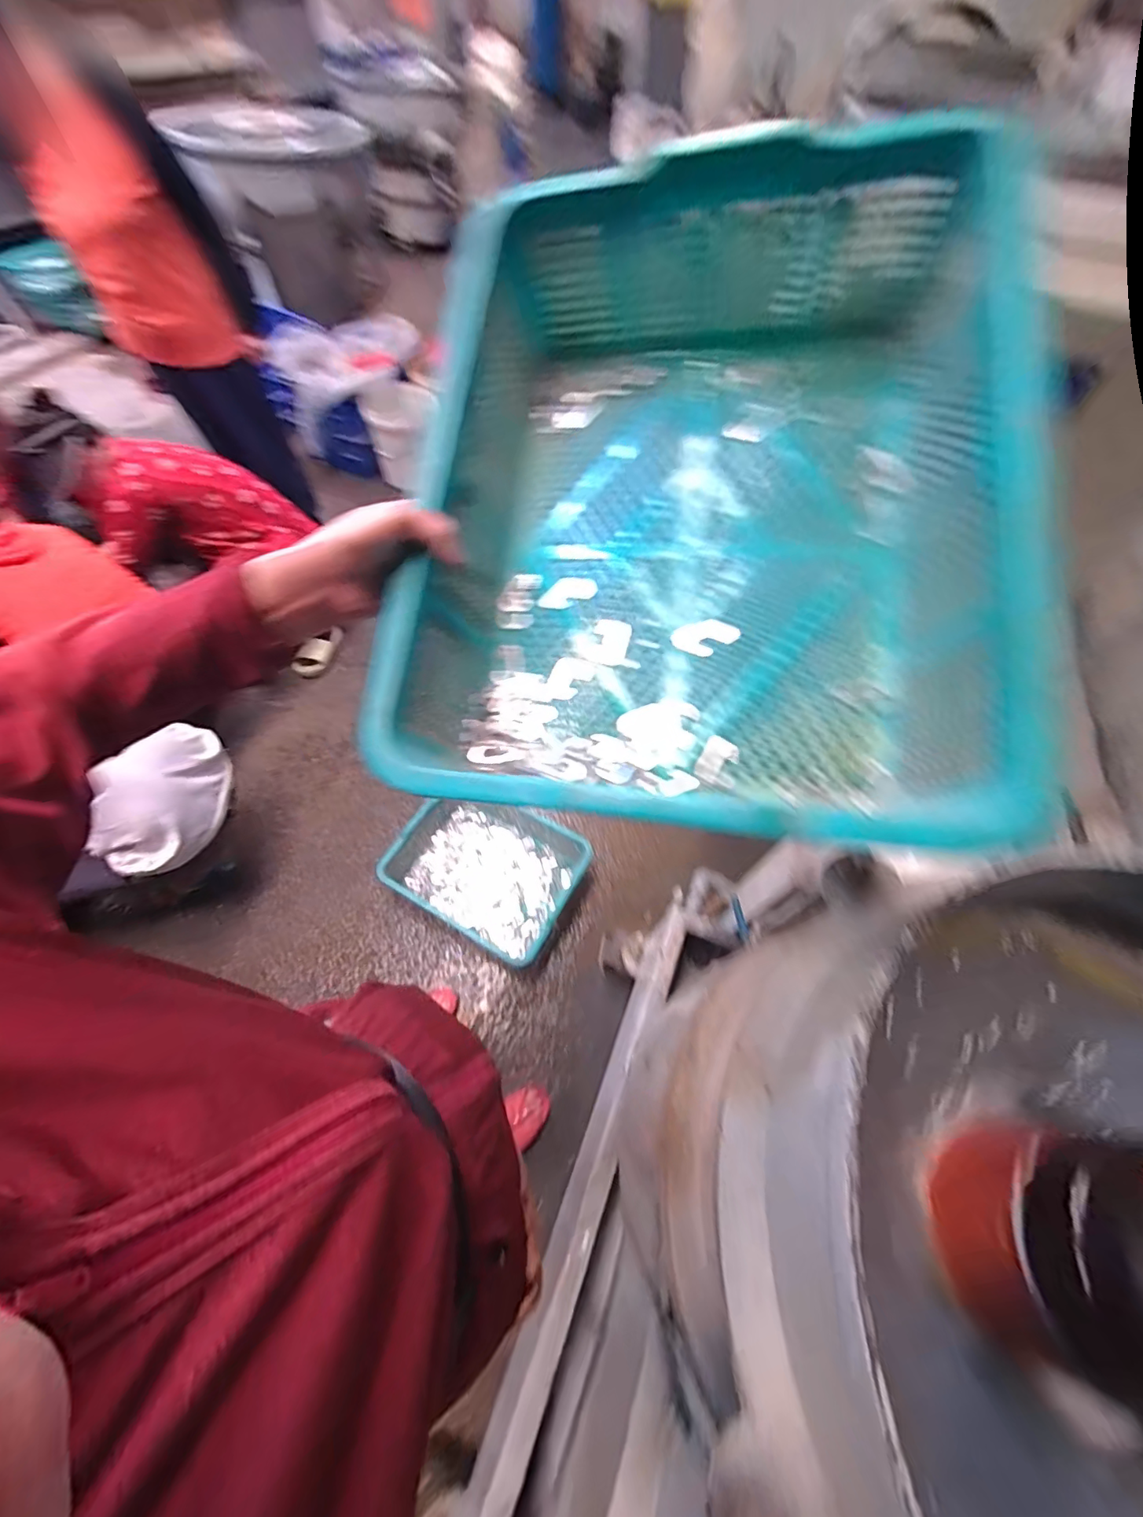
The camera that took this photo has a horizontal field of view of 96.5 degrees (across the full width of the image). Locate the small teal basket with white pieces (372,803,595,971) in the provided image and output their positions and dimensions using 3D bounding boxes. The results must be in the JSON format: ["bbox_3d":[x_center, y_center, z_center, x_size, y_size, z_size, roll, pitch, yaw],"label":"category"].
[{"bbox_3d":[-0.244,0.292,1.444,0.488,0.123,0.371,26,60,12],"label":"small teal basket with white pieces"}]

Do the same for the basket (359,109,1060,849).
[{"bbox_3d":[0.087,-0.193,0.374,0.374,0.140,0.457,4,81,13],"label":"basket"}]

